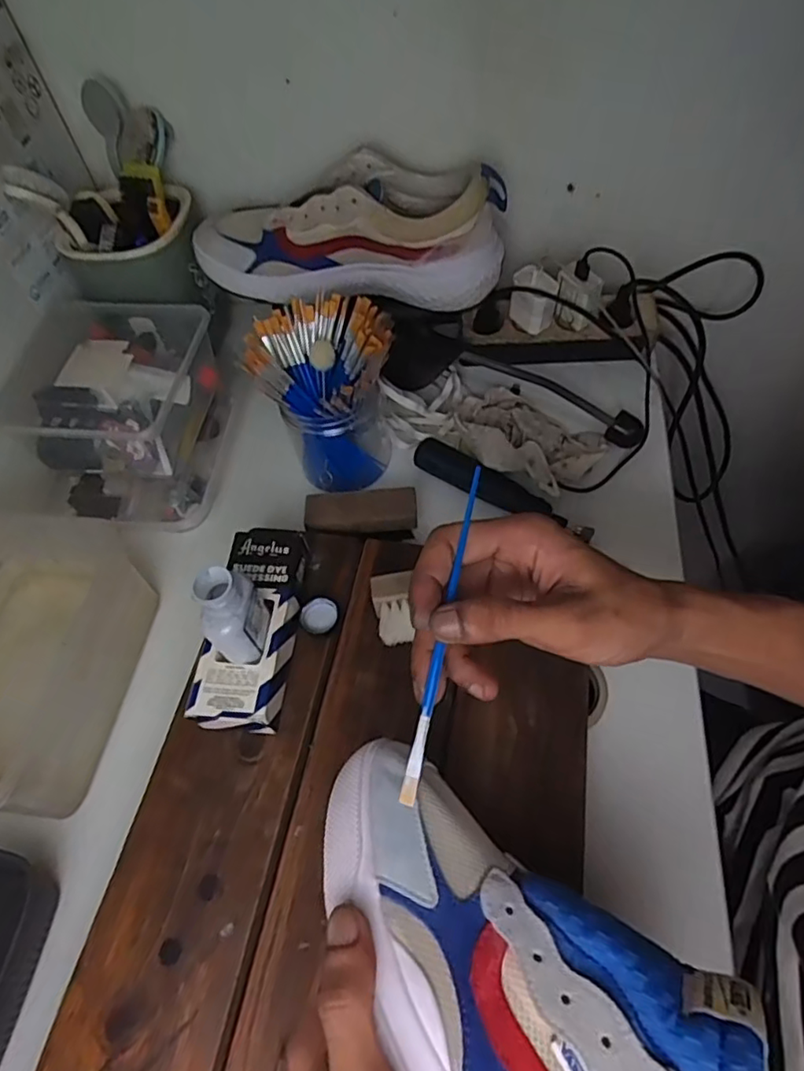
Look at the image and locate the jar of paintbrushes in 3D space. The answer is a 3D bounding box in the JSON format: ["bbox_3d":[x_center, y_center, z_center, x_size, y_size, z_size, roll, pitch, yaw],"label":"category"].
[{"bbox_3d":[-0.062,-0.121,0.526,0.112,0.140,0.098,-4,57,2],"label":"jar of paintbrushes"}]

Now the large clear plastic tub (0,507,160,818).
[{"bbox_3d":[-0.294,0.092,0.467,0.151,0.113,0.226,6,58,8],"label":"large clear plastic tub"}]

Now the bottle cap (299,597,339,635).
[{"bbox_3d":[-0.061,0.061,0.448,0.027,0.014,0.024,-15,57,-6],"label":"bottle cap"}]

